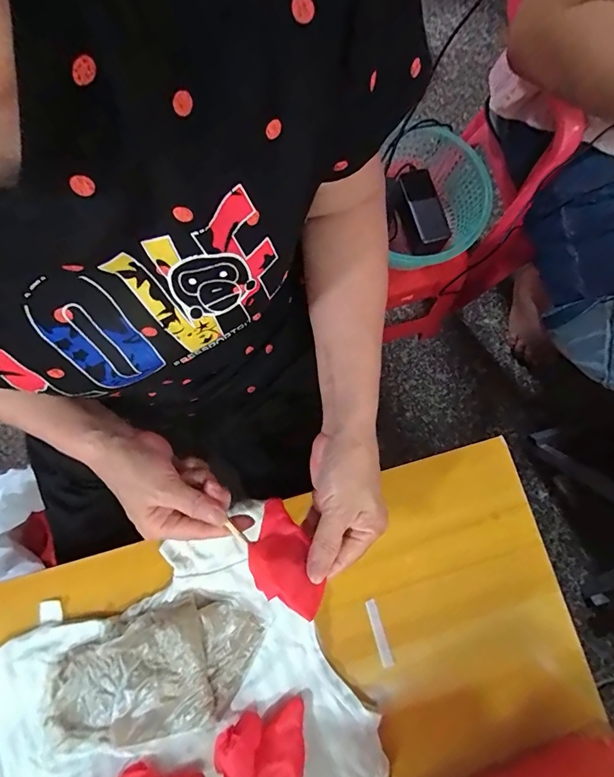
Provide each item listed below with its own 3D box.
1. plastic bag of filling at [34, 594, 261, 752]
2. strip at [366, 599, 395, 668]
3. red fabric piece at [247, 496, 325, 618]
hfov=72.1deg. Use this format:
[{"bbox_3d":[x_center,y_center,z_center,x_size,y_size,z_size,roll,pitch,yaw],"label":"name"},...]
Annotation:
[{"bbox_3d":[-0.134,0.256,0.371,0.187,0.023,0.102,-22,80,-5],"label":"plastic bag of filling"},{"bbox_3d":[0.069,0.232,0.400,0.010,0.005,0.059,-15,80,-4],"label":"strip"},{"bbox_3d":[-0.022,0.135,0.335,0.045,0.015,0.092,-21,53,-5],"label":"red fabric piece"}]

